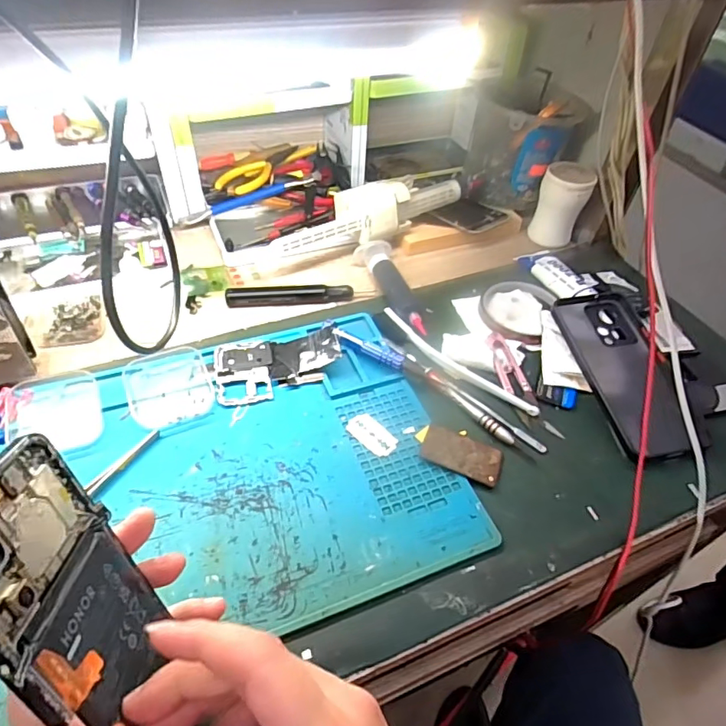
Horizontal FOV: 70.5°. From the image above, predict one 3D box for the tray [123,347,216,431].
[{"bbox_3d":[-0.159,0.016,0.421,0.063,0.022,0.075,-17,51,-20],"label":"tray"}]

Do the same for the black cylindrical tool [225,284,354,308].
[{"bbox_3d":[-0.073,-0.070,0.512,0.122,0.013,0.023,-3,48,-8],"label":"black cylindrical tool"}]

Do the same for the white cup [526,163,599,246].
[{"bbox_3d":[0.227,-0.183,0.593,0.051,0.080,0.051,18,49,11],"label":"white cup"}]

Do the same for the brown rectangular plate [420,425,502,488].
[{"bbox_3d":[0.077,0.070,0.400,0.062,0.006,0.036,22,50,15],"label":"brown rectangular plate"}]

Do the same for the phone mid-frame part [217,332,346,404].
[{"bbox_3d":[-0.072,0.001,0.444,0.107,0.018,0.063,-7,49,-11],"label":"phone mid-frame part"}]

